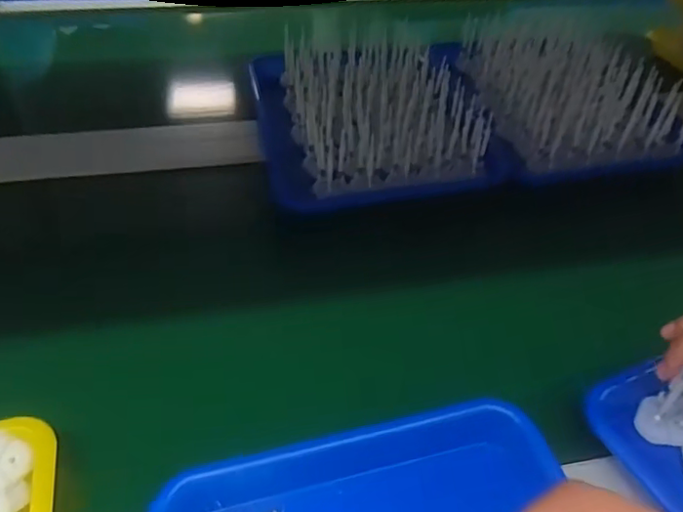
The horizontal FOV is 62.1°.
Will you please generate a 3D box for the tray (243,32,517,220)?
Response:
[{"bbox_3d":[0.032,-0.181,0.661,0.254,0.104,0.299,-8,44,-11],"label":"tray"}]

